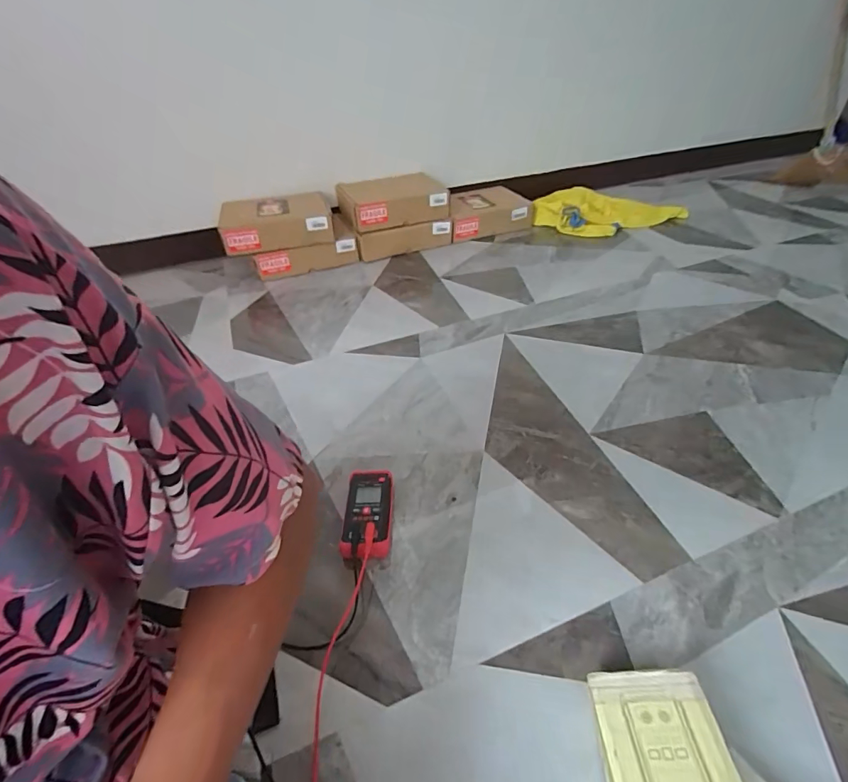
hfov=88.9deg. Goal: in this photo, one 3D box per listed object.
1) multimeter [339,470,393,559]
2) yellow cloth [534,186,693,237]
[{"bbox_3d":[-0.072,0.160,0.563,0.061,0.030,0.122,0,40,4],"label":"multimeter"},{"bbox_3d":[0.579,-0.571,1.372,0.406,0.070,0.382,25,47,30],"label":"yellow cloth"}]

